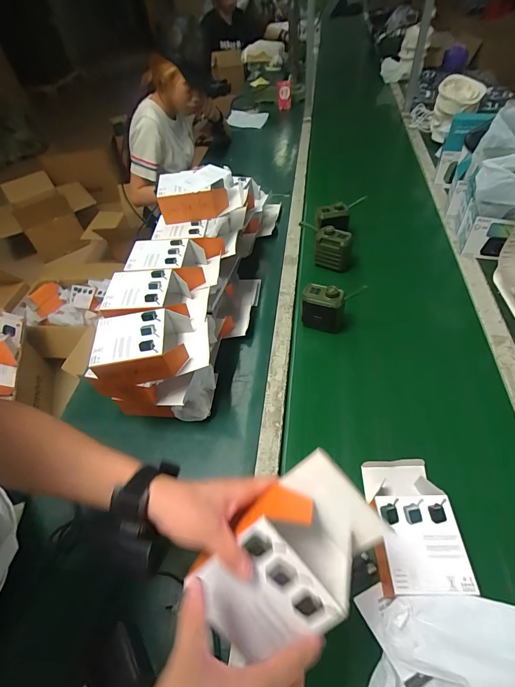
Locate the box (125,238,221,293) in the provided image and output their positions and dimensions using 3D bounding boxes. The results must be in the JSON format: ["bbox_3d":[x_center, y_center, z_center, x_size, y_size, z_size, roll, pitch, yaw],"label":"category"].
[{"bbox_3d":[-0.164,-0.149,0.687,0.171,0.088,0.113,-1,50,5],"label":"box"}]

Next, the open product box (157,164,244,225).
[{"bbox_3d":[-0.122,-0.324,0.730,0.173,0.068,0.110,-4,50,2],"label":"open product box"}]

